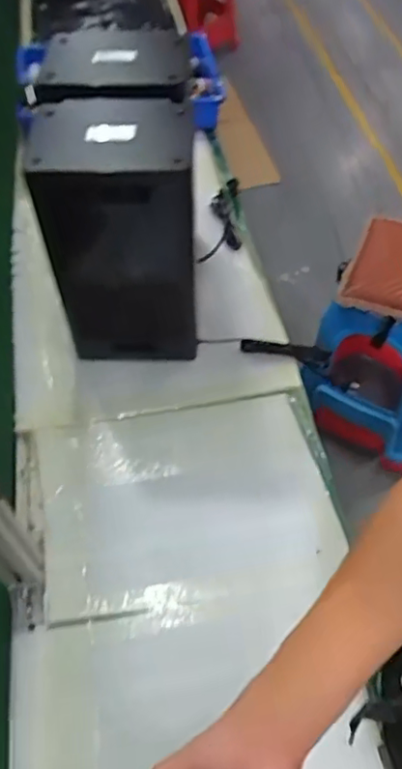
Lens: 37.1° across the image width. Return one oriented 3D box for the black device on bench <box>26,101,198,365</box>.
[{"bbox_3d":[-0.102,-0.189,0.832,0.180,0.353,0.144,-5,53,-1],"label":"black device on bench"}]

